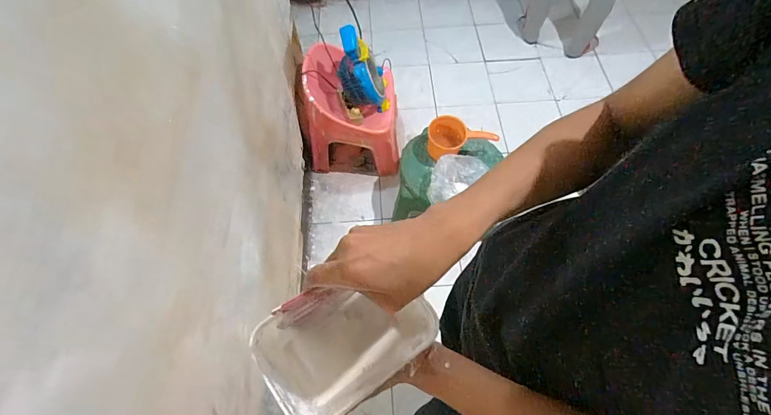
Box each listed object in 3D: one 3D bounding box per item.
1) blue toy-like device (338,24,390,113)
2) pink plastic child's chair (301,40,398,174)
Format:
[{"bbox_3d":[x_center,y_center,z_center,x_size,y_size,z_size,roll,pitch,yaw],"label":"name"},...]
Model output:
[{"bbox_3d":[-0.077,-0.494,1.327,0.176,0.293,0.118,-4,64,0],"label":"blue toy-like device"},{"bbox_3d":[-0.124,-0.386,1.492,0.345,0.421,0.312,-2,64,1],"label":"pink plastic child's chair"}]

